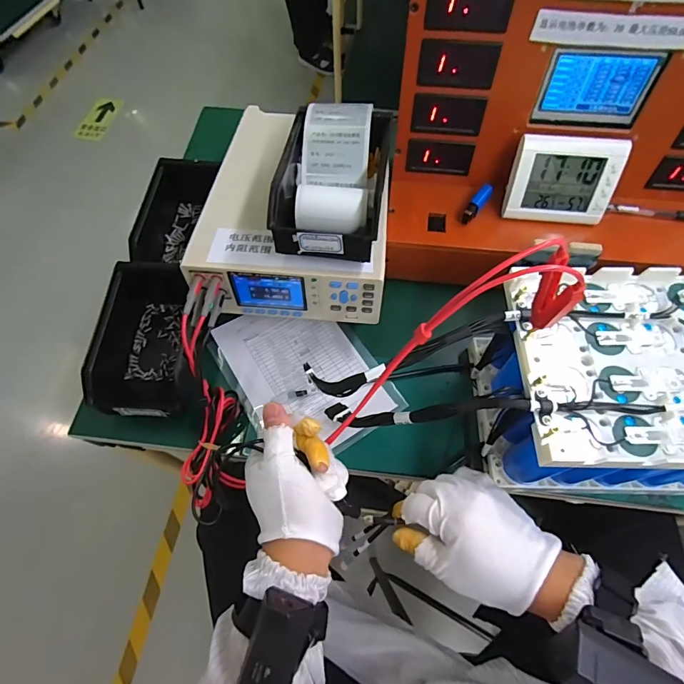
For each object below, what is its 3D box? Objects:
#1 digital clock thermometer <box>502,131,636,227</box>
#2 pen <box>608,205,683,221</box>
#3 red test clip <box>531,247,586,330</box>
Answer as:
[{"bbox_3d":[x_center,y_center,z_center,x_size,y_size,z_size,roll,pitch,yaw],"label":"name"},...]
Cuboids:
[{"bbox_3d":[0.249,-0.184,0.465,0.112,0.091,0.026,7,39,4],"label":"digital clock thermometer"},{"bbox_3d":[0.387,-0.154,0.489,0.130,0.011,0.013,9,64,5],"label":"pen"},{"bbox_3d":[0.153,-0.032,0.296,0.011,0.069,0.038,-5,64,-2],"label":"red test clip"}]

